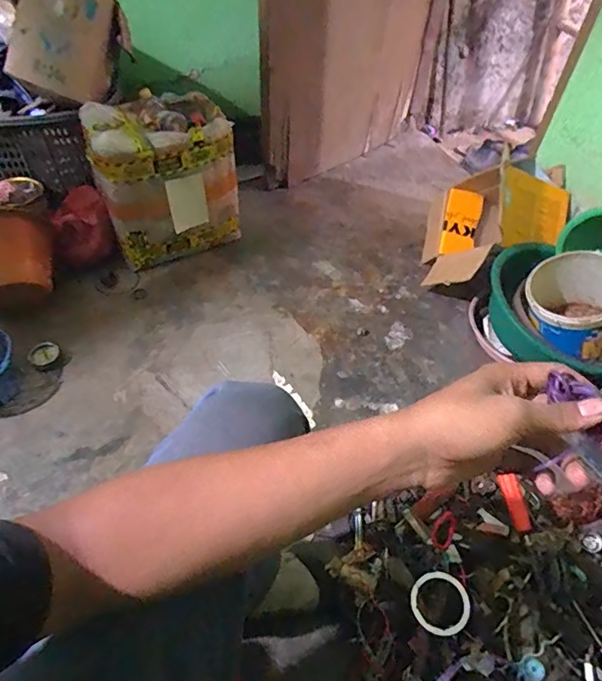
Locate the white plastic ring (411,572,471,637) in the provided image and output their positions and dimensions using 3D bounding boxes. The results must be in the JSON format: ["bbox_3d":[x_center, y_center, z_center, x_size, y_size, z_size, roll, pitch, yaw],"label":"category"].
[{"bbox_3d":[0.202,0.382,0.680,0.081,0.007,0.081,-15,50,19],"label":"white plastic ring"}]

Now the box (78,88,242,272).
[{"bbox_3d":[-0.360,-0.421,1.255,0.354,0.355,0.235,-28,55,-26],"label":"box"}]

